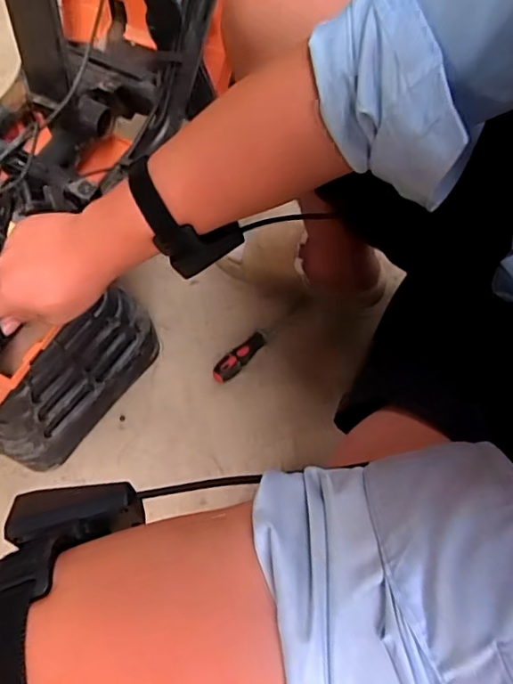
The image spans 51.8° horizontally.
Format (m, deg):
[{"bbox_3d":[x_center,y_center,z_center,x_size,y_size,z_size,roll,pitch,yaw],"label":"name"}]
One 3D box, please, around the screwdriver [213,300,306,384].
[{"bbox_3d":[0.005,-0.004,0.820,0.028,0.026,0.189,40,61,15],"label":"screwdriver"}]

